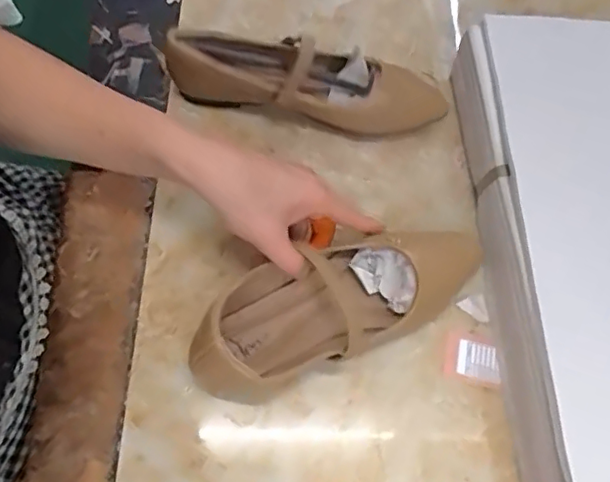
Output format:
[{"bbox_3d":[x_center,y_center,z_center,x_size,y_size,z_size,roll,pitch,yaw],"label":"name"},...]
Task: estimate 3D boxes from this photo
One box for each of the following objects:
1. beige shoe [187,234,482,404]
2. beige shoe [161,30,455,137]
[{"bbox_3d":[0.028,0.041,0.443,0.238,0.048,0.082,-21,69,-12],"label":"beige shoe"},{"bbox_3d":[0.002,-0.138,0.519,0.239,0.081,0.054,8,66,-11],"label":"beige shoe"}]

